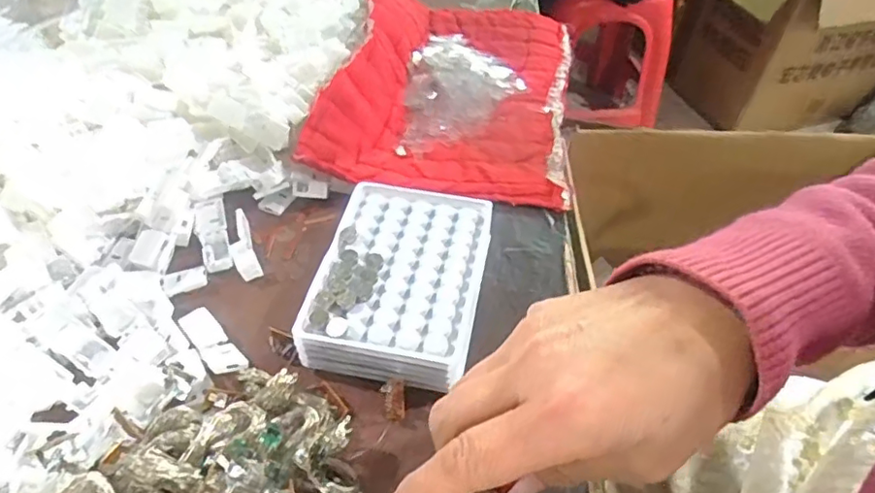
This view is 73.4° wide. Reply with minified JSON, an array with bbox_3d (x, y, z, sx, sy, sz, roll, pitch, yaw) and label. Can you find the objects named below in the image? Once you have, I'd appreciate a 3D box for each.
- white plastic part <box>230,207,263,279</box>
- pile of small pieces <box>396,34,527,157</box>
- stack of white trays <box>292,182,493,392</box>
[{"bbox_3d":[-0.133,-0.002,0.400,0.016,0.011,0.055,-17,50,-17],"label":"white plastic part"},{"bbox_3d":[0.023,-0.142,0.521,0.098,0.015,0.175,5,47,3],"label":"pile of small pieces"},{"bbox_3d":[-0.023,0.019,0.367,0.096,0.027,0.132,9,48,6],"label":"stack of white trays"}]

